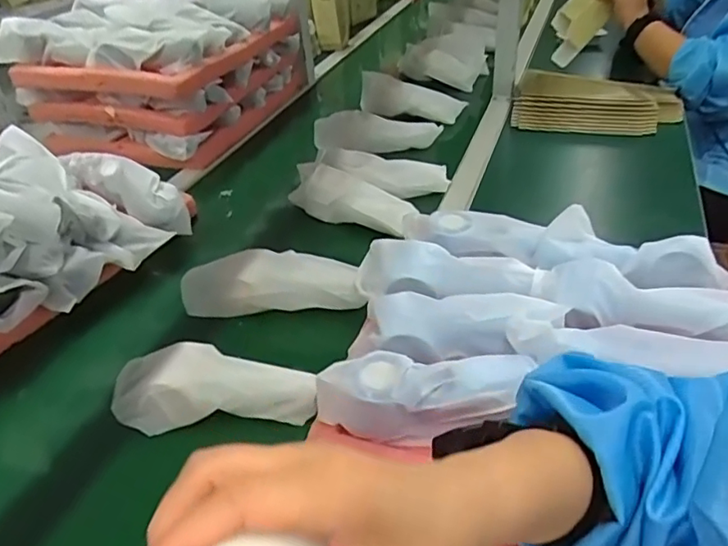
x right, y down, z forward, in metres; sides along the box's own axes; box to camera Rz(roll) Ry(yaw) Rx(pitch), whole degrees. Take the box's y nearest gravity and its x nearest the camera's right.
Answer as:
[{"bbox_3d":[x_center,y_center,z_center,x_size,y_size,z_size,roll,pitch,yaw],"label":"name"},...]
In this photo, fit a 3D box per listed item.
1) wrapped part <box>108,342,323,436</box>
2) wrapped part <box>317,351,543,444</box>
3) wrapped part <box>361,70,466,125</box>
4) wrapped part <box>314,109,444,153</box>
[{"bbox_3d":[-0.137,0.104,0.524,0.187,0.050,0.067,0,37,7],"label":"wrapped part"},{"bbox_3d":[0.049,0.103,0.473,0.169,0.057,0.051,-4,37,1],"label":"wrapped part"},{"bbox_3d":[0.092,-0.324,1.062,0.196,0.076,0.055,11,37,-5],"label":"wrapped part"},{"bbox_3d":[0.021,-0.237,0.961,0.208,0.065,0.040,-2,37,4],"label":"wrapped part"}]

